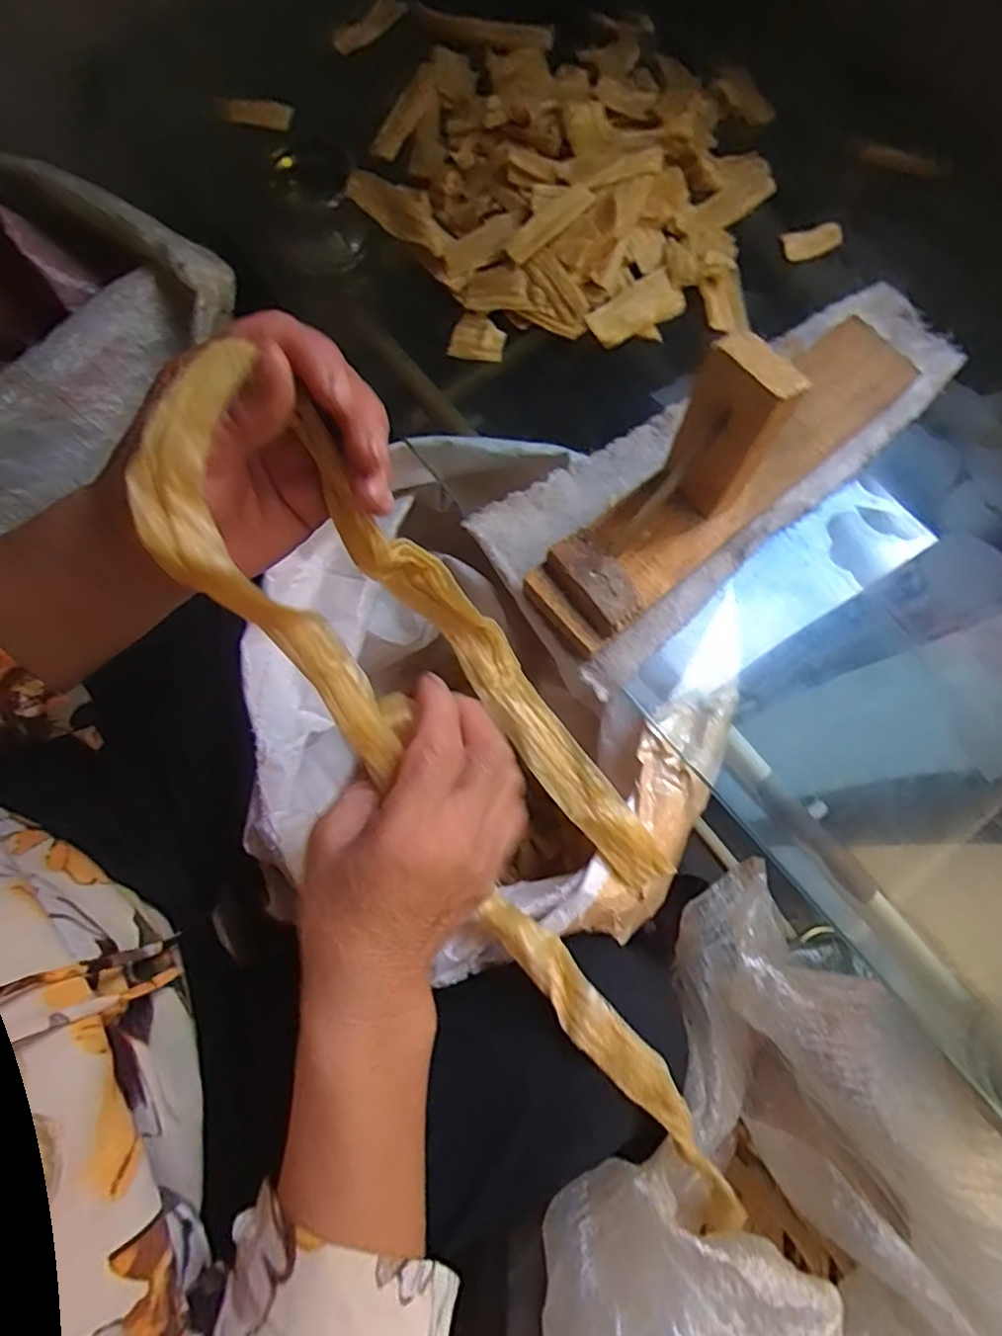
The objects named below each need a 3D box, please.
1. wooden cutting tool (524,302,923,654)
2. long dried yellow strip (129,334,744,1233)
[{"bbox_3d":[0.136,-0.126,0.336,0.277,0.114,0.063,-39,79,-9],"label":"wooden cutting tool"},{"bbox_3d":[0.007,0.067,0.312,0.095,0.098,0.434,-37,109,-9],"label":"long dried yellow strip"}]

